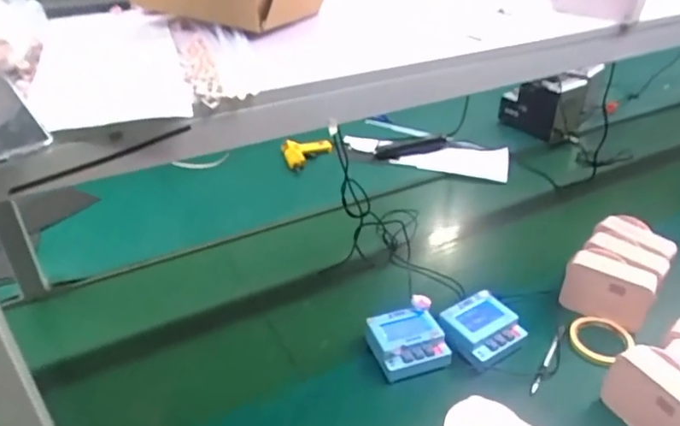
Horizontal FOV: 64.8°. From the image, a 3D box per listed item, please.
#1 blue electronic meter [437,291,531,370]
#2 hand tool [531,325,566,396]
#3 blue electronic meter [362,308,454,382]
[{"bbox_3d":[0.221,0.180,0.836,0.119,0.042,0.104,-21,38,-28],"label":"blue electronic meter"},{"bbox_3d":[0.319,0.224,0.822,0.010,0.017,0.146,21,39,29],"label":"hand tool"},{"bbox_3d":[0.105,0.196,0.821,0.107,0.042,0.096,-9,34,-12],"label":"blue electronic meter"}]

